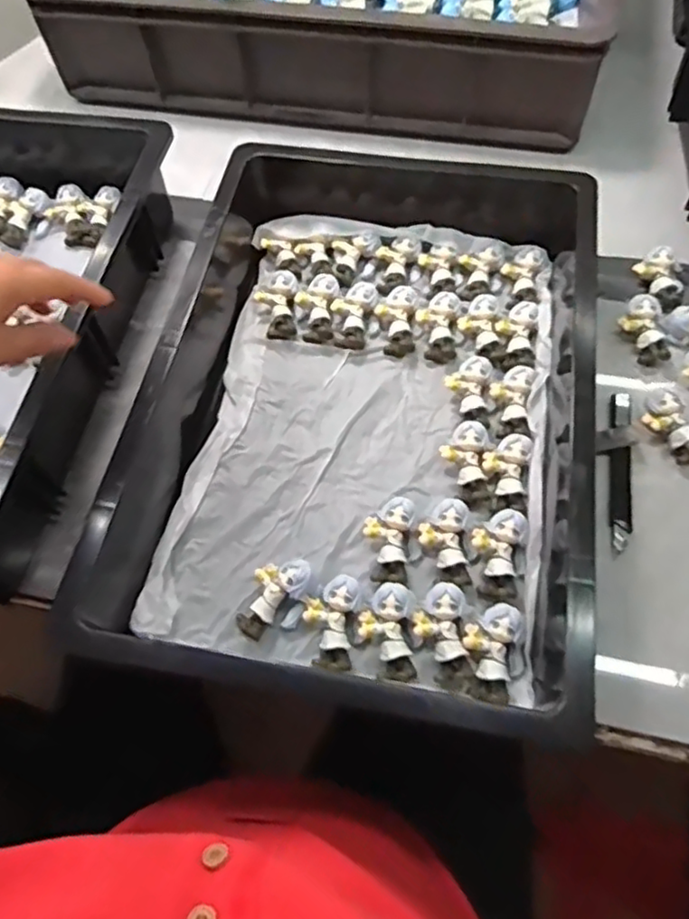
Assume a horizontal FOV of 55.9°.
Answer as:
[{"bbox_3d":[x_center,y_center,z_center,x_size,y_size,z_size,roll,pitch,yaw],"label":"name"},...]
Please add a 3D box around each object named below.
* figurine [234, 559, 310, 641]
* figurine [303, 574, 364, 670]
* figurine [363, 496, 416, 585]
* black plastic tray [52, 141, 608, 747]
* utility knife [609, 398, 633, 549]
[{"bbox_3d":[-0.048,0.094,0.439,0.039,0.029,0.054,21,66,13],"label":"figurine"},{"bbox_3d":[-0.008,0.107,0.430,0.035,0.023,0.056,8,63,6],"label":"figurine"},{"bbox_3d":[0.031,0.057,0.459,0.033,0.021,0.060,5,77,6],"label":"figurine"},{"bbox_3d":[0.027,-0.058,0.490,0.343,0.097,0.460,8,61,7],"label":"black plastic tray"},{"bbox_3d":[0.212,0.006,0.494,0.017,0.009,0.131,10,64,7],"label":"utility knife"}]

